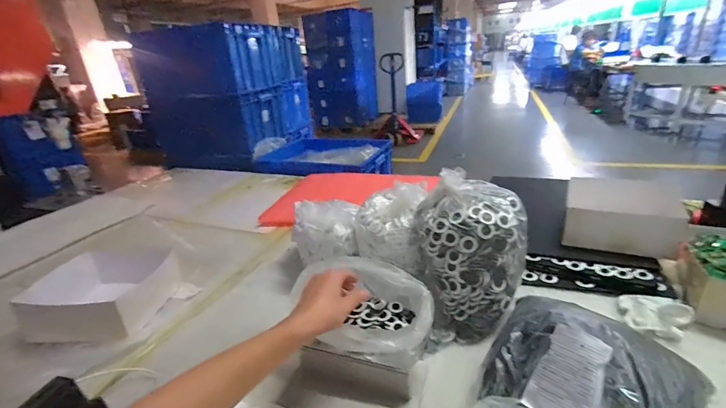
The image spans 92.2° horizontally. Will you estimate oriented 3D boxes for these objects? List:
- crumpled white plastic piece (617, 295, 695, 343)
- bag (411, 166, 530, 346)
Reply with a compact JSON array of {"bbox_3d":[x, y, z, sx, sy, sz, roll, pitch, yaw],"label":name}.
[{"bbox_3d":[0.501,0.183,0.598,0.099,0.042,0.071,14,30,36],"label":"crumpled white plastic piece"},{"bbox_3d":[0.193,0.090,0.627,0.179,0.226,0.177,-5,24,1],"label":"bag"}]

